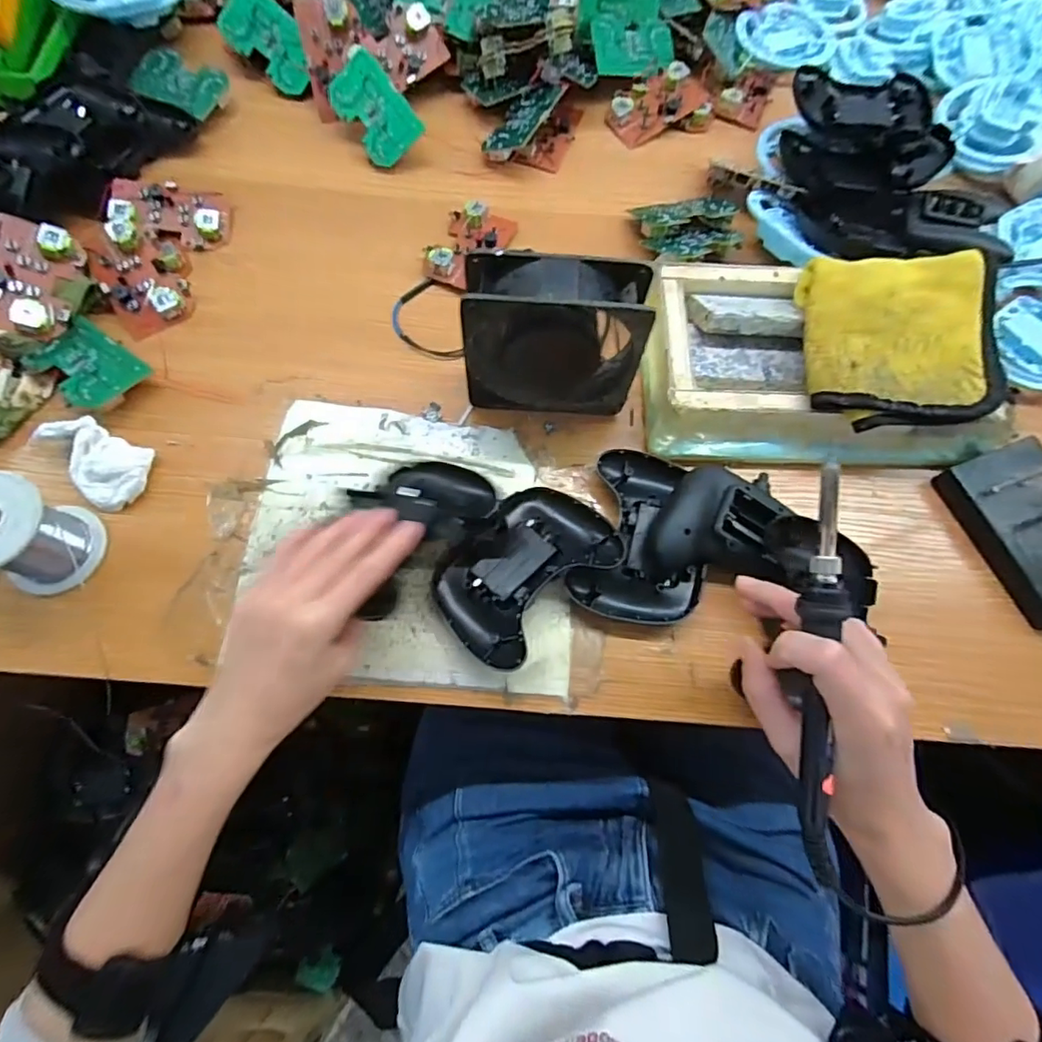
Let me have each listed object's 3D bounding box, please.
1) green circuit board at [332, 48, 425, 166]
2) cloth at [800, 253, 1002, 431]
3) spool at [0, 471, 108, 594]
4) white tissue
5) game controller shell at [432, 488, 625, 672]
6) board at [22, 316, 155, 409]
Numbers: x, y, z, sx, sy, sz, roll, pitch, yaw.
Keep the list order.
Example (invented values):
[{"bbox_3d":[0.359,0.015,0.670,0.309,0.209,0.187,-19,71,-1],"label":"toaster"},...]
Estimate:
[{"bbox_3d":[-0.136,-0.378,0.508,0.055,0.007,0.091,-36,94,16],"label":"green circuit board"},{"bbox_3d":[0.284,-0.135,0.406,0.148,0.025,0.135,0,70,-2],"label":"cloth"},{"bbox_3d":[-0.317,0.010,0.353,0.058,0.068,0.060,1,70,-2],"label":"spool"},{"bbox_3d":[-0.302,-0.042,0.391,0.075,0.027,0.049,25,71,6],"label":"white tissue"},{"bbox_3d":[-0.001,0.032,0.376,0.087,0.028,0.120,43,74,12],"label":"game controller shell"},{"bbox_3d":[-0.325,-0.116,0.415,0.074,0.007,0.057,33,60,6],"label":"board"}]

